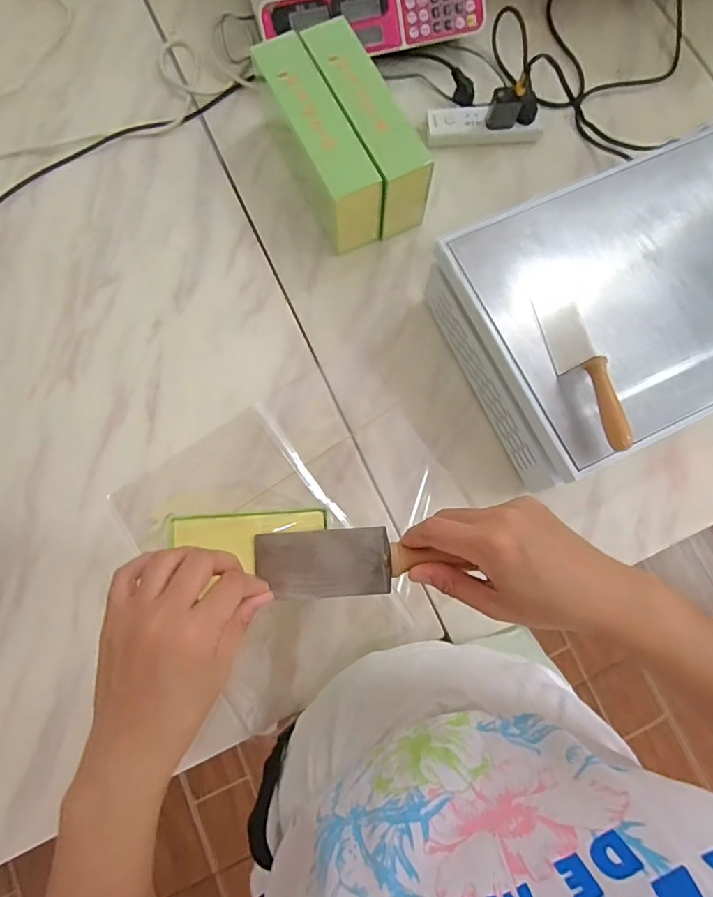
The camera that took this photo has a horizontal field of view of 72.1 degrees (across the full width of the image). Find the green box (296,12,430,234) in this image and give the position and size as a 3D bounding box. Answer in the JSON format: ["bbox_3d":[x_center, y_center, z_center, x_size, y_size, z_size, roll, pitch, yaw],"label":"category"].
[{"bbox_3d":[0.013,-0.441,0.691,0.071,0.124,0.262,-26,79,-6],"label":"green box"}]

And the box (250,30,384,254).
[{"bbox_3d":[-0.052,-0.419,0.688,0.072,0.127,0.256,-26,79,-6],"label":"box"}]

